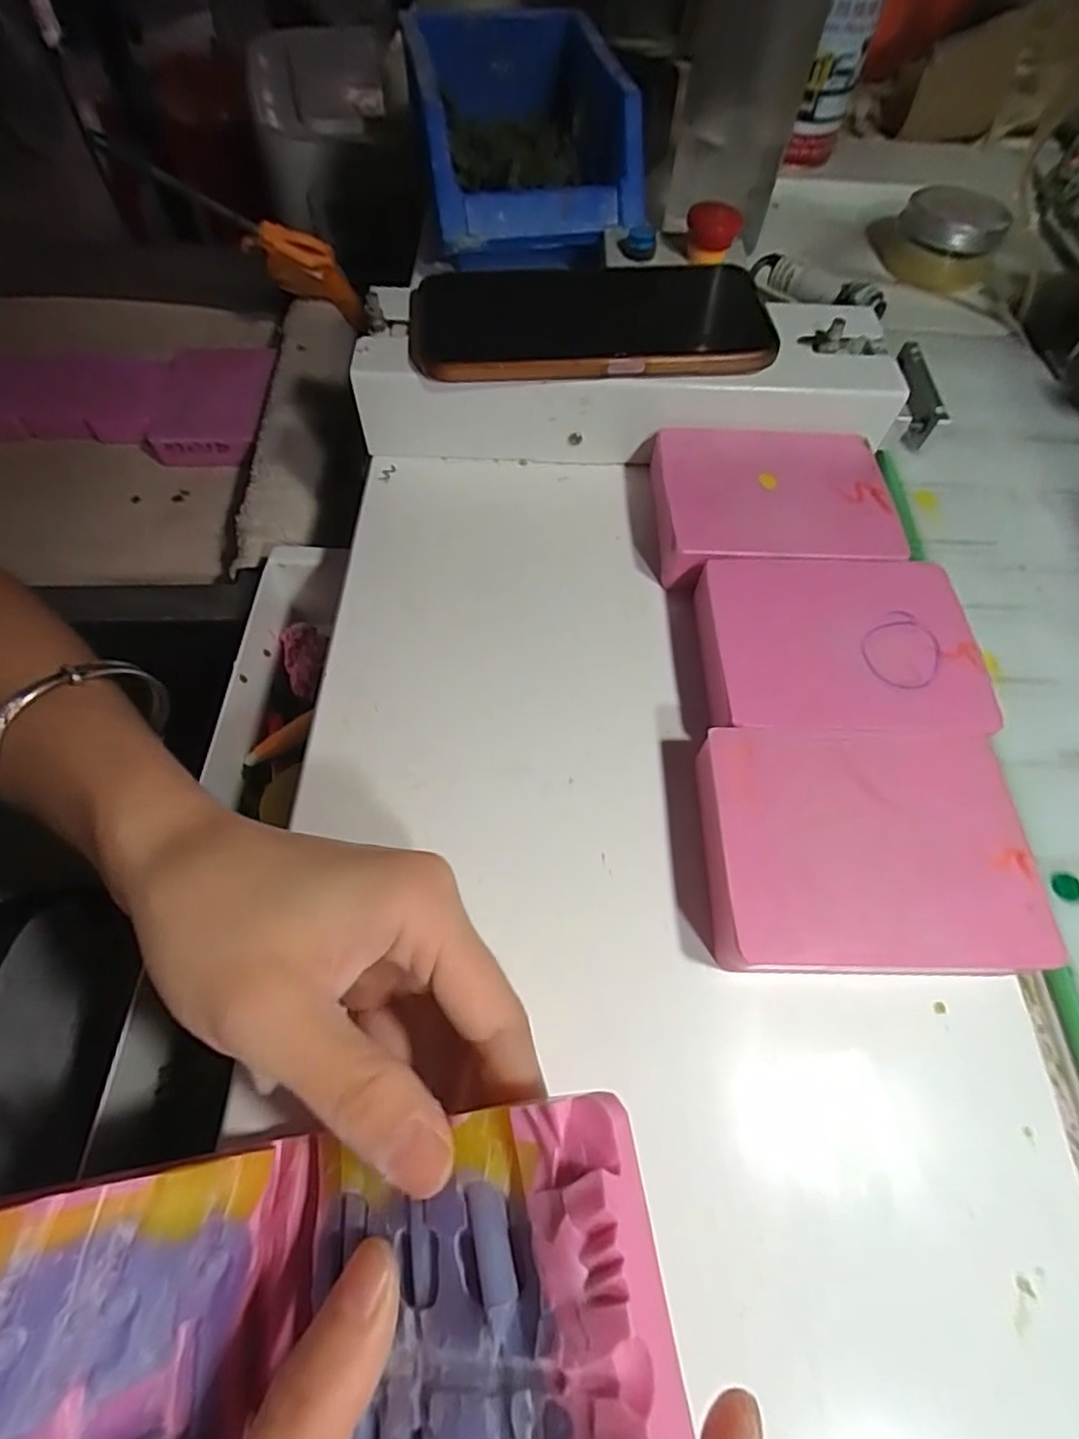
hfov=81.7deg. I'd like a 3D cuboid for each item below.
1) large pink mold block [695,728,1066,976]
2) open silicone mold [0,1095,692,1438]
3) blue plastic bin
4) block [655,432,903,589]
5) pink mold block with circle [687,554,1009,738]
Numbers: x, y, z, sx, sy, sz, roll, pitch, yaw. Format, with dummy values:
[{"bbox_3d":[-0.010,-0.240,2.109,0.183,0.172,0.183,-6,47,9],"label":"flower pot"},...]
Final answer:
[{"bbox_3d":[0.108,0.044,0.214,0.104,0.024,0.077,1,62,0],"label":"large pink mold block"},{"bbox_3d":[-0.049,0.128,0.119,0.144,0.075,0.078,-6,63,-8],"label":"open silicone mold"},{"bbox_3d":[-0.021,-0.394,0.404,0.126,0.061,0.239,-8,63,-5],"label":"blue plastic bin"},{"bbox_3d":[0.105,-0.096,0.286,0.103,0.026,0.079,3,62,1],"label":"block"},{"bbox_3d":[0.116,-0.025,0.250,0.104,0.025,0.078,1,62,0],"label":"pink mold block with circle"}]

